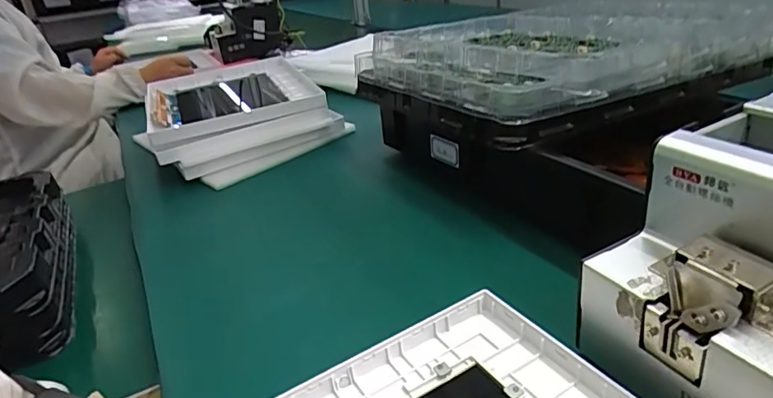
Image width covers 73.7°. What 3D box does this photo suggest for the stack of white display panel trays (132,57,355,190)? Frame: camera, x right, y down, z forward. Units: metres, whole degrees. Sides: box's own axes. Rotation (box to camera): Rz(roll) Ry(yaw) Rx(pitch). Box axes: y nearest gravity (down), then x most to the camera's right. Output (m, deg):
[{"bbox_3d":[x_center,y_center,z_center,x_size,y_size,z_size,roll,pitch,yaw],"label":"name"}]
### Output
[{"bbox_3d":[-0.262,-0.148,0.888,0.304,0.080,0.381,-22,31,-26],"label":"stack of white display panel trays"}]

